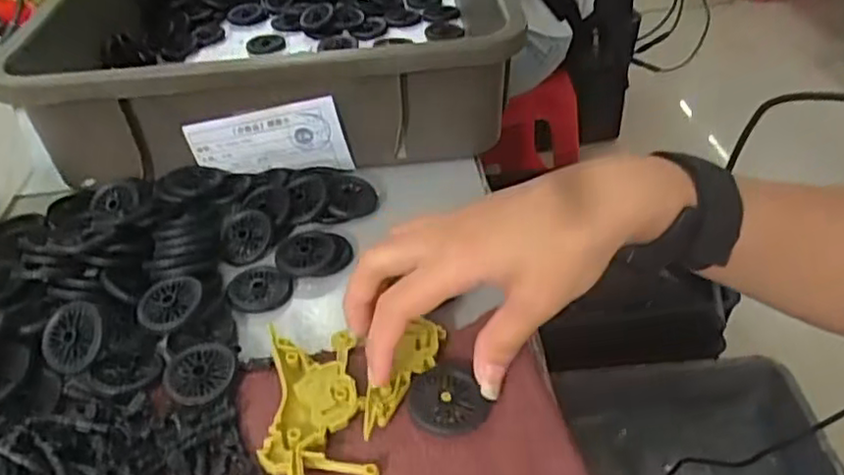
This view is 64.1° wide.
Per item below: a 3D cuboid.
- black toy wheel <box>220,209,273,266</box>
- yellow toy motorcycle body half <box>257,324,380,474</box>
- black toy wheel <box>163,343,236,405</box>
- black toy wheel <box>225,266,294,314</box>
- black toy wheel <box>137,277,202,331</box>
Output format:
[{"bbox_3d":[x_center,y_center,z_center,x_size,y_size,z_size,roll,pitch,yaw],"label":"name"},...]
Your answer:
[{"bbox_3d":[-0.114,-0.001,0.437,0.037,0.009,0.037,-2,71,6],"label":"black toy wheel"},{"bbox_3d":[-0.053,0.084,0.330,0.048,0.011,0.093,-10,40,-7],"label":"yellow toy motorcycle body half"},{"bbox_3d":[-0.115,0.070,0.350,0.034,0.006,0.036,-3,40,2],"label":"black toy wheel"},{"bbox_3d":[-0.098,0.032,0.405,0.032,0.008,0.039,18,44,25],"label":"black toy wheel"},{"bbox_3d":[-0.142,0.037,0.381,0.035,0.013,0.035,-3,40,2],"label":"black toy wheel"}]

